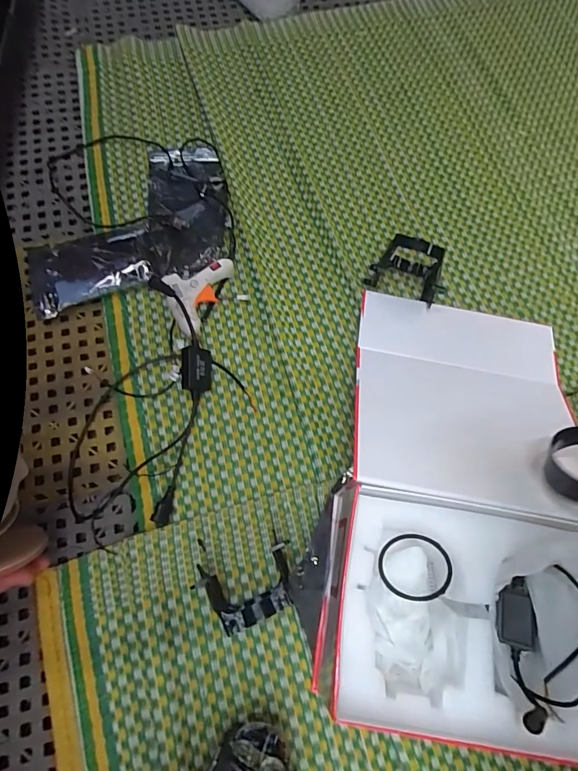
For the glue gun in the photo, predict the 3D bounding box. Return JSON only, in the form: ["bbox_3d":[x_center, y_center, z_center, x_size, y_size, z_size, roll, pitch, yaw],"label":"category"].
[{"bbox_3d":[-0.141,-0.138,0.606,0.076,0.034,0.126,22,71,6],"label":"glue gun"}]

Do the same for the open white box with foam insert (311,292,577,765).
[{"bbox_3d":[0.206,0.104,0.492,0.271,0.116,0.491,10,70,2],"label":"open white box with foam insert"}]

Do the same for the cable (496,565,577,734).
[{"bbox_3d":[0.268,0.259,0.421,0.069,0.112,0.148,21,71,6],"label":"cable"}]

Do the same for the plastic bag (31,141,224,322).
[{"bbox_3d":[-0.245,-0.259,0.645,0.315,0.041,0.264,-17,72,-8],"label":"plastic bag"}]

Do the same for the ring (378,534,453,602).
[{"bbox_3d":[0.139,0.202,0.463,0.077,0.006,0.076,1,95,15],"label":"ring"}]

